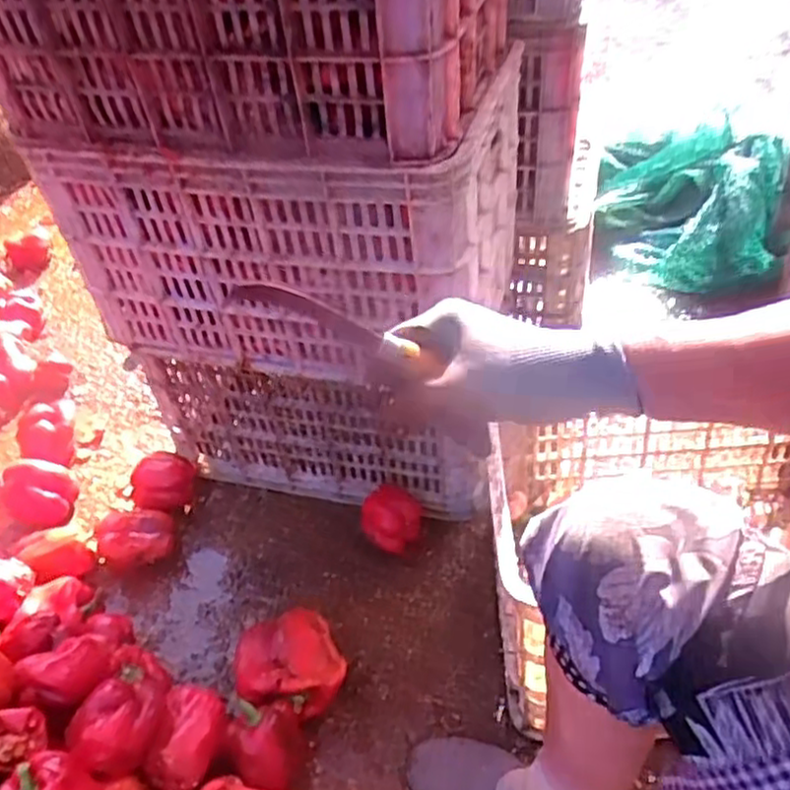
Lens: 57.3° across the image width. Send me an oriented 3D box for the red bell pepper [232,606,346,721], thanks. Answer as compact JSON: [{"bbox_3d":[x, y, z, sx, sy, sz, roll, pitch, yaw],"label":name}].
[{"bbox_3d":[-0.131,0.333,0.890,0.126,0.076,0.125,-23,44,-14],"label":"red bell pepper"}]

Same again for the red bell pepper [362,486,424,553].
[{"bbox_3d":[-0.005,0.179,1.041,0.086,0.075,0.086,-9,42,-1],"label":"red bell pepper"}]

